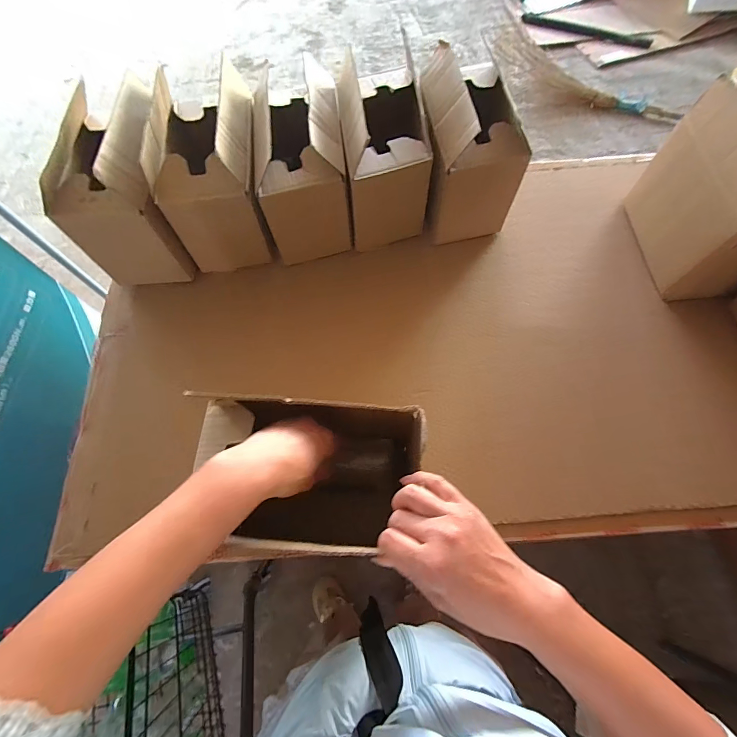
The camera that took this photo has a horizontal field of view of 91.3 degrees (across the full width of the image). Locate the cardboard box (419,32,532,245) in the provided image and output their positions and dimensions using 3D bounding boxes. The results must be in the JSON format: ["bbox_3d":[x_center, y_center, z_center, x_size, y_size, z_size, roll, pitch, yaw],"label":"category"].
[{"bbox_3d":[0.162,-0.381,0.614,0.135,0.192,0.228,-8,68,-2],"label":"cardboard box"}]

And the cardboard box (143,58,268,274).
[{"bbox_3d":[-0.251,-0.322,0.597,0.143,0.201,0.225,-9,68,-2],"label":"cardboard box"}]

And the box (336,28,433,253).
[{"bbox_3d":[0.023,-0.368,0.622,0.134,0.210,0.218,-6,68,-1],"label":"box"}]

